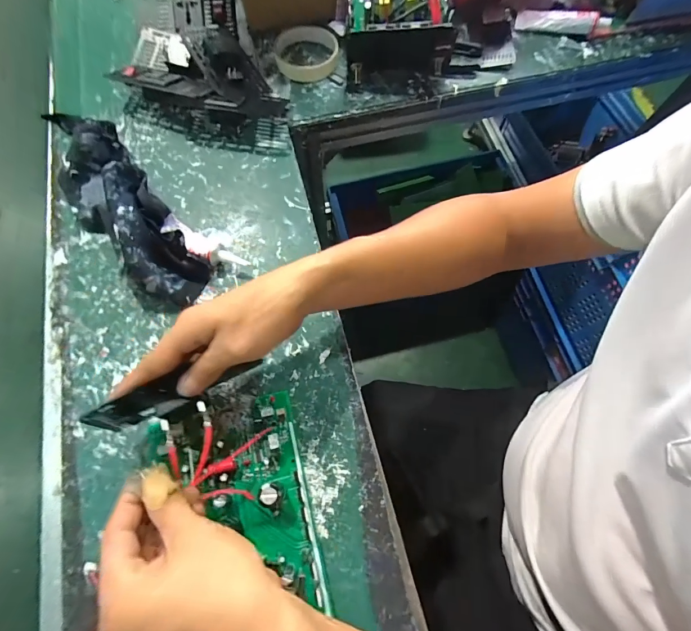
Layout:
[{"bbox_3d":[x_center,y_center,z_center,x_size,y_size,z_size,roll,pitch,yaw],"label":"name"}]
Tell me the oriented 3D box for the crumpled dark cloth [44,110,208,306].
[{"bbox_3d":[-0.246,-0.126,0.374,0.093,0.061,0.279,-40,76,-13],"label":"crumpled dark cloth"}]

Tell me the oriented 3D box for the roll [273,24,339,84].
[{"bbox_3d":[-0.053,-0.357,0.480,0.085,0.022,0.084,0,70,-1],"label":"roll"}]

